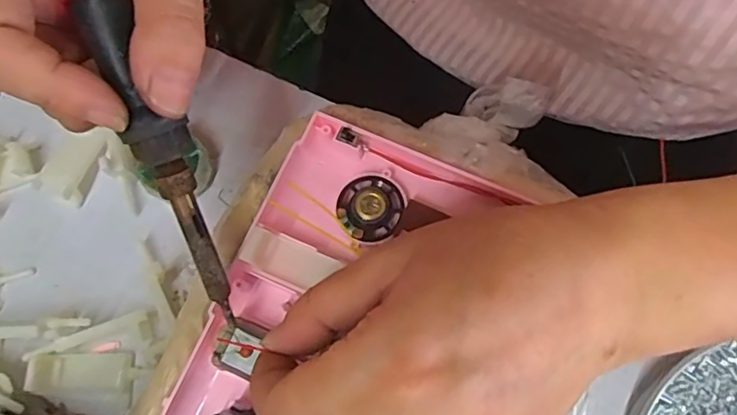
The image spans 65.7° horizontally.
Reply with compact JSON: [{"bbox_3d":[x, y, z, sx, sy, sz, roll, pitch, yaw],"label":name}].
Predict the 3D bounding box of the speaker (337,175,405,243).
[{"bbox_3d":[0.000,0.000,0.238,0.027,0.011,0.028,-1,74,2],"label":"speaker"}]

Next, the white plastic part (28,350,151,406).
[{"bbox_3d":[-0.127,0.075,0.258,0.053,0.004,0.021,7,74,4],"label":"white plastic part"}]

